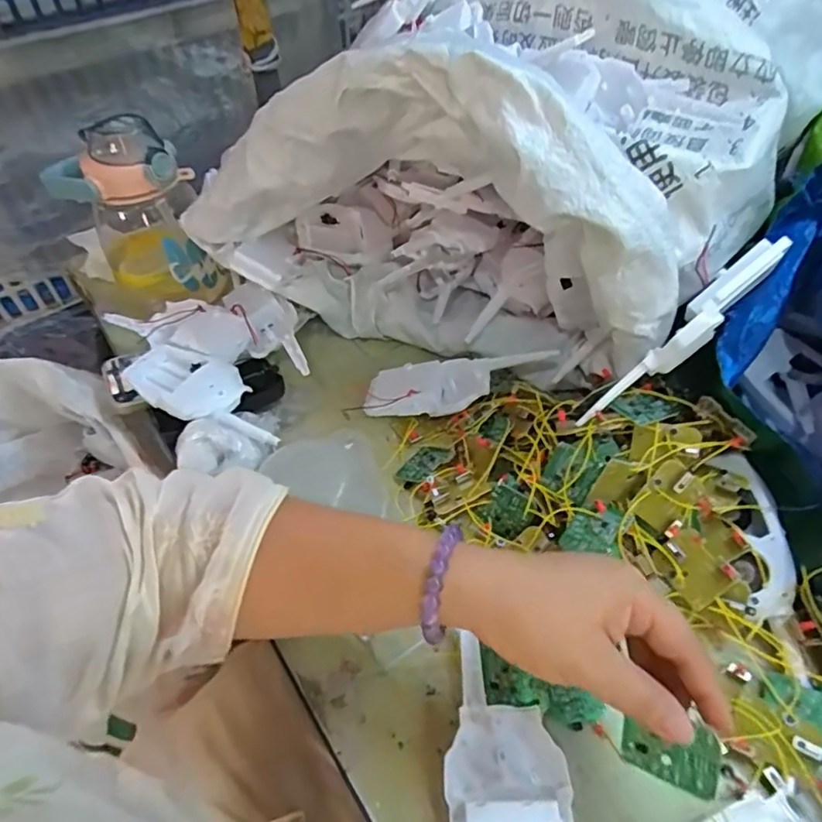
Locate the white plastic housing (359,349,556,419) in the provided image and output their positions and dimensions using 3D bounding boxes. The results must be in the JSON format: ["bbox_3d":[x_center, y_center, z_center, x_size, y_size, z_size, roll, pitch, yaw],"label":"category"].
[{"bbox_3d":[0.038,-0.027,0.486,0.159,0.023,0.057,-13,47,10],"label":"white plastic housing"}]

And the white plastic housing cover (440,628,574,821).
[{"bbox_3d":[0.050,0.201,0.298,0.063,0.023,0.139,-4,47,-1],"label":"white plastic housing cover"}]

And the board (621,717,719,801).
[{"bbox_3d":[0.119,0.157,0.263,0.041,0.004,0.028,3,88,35],"label":"board"}]

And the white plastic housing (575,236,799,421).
[{"bbox_3d":[0.174,-0.045,0.367,0.159,0.023,0.025,-47,47,20],"label":"white plastic housing"}]

